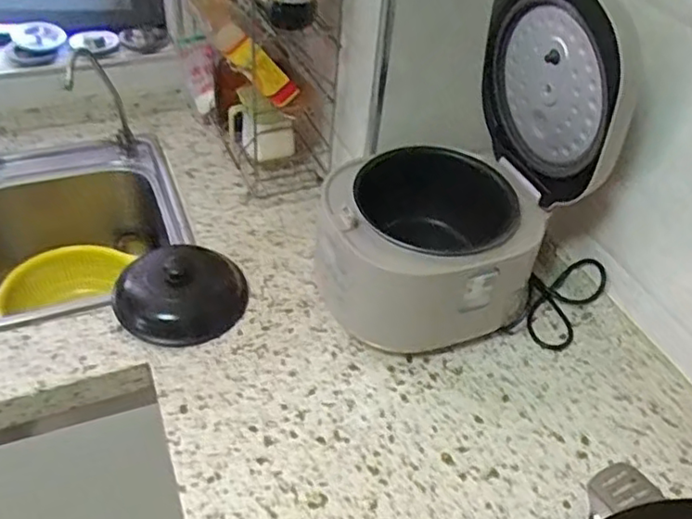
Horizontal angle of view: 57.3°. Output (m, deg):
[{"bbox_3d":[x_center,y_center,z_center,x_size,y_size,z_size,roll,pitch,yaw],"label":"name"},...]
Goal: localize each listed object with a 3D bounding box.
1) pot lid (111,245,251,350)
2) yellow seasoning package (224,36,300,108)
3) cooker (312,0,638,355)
[{"bbox_3d":[-0.214,0.039,0.834,0.166,0.052,0.146,-19,48,-24],"label":"pot lid"},{"bbox_3d":[-0.114,-0.257,0.875,0.037,0.125,0.032,-48,56,3],"label":"yellow seasoning package"},{"bbox_3d":[0.117,-0.100,0.755,0.285,0.413,0.232,-16,47,-22],"label":"cooker"}]

